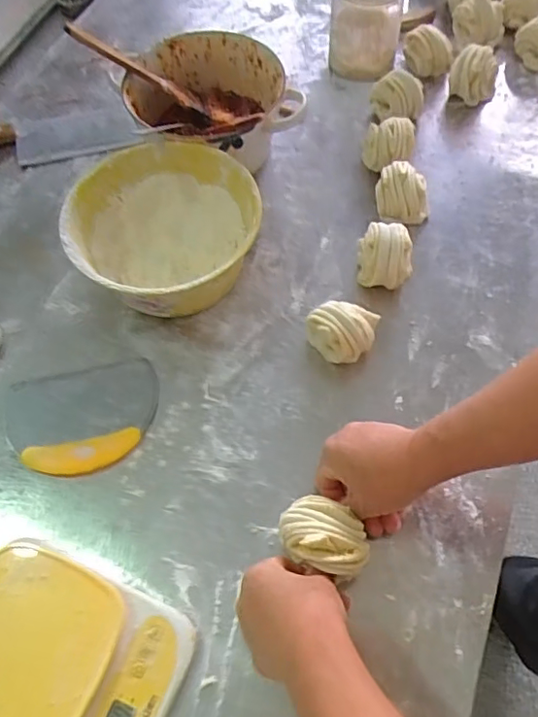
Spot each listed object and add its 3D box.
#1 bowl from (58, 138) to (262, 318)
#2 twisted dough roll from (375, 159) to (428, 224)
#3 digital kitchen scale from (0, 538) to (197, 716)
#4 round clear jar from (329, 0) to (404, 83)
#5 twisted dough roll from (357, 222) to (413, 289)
[{"bbox_3d":[-0.112,-0.136,0.637,0.193,0.091,0.198,-1,61,2],"label":"bowl"},{"bbox_3d":[0.158,-0.194,0.677,0.062,0.051,0.053,12,63,9],"label":"twisted dough roll"},{"bbox_3d":[-0.172,0.247,0.466,0.192,0.036,0.145,20,64,13],"label":"digital kitchen scale"},{"bbox_3d":[0.136,-0.476,0.802,0.098,0.121,0.095,10,62,8],"label":"round clear jar"},{"bbox_3d":[0.130,-0.114,0.640,0.059,0.050,0.076,-3,61,1],"label":"twisted dough roll"}]

